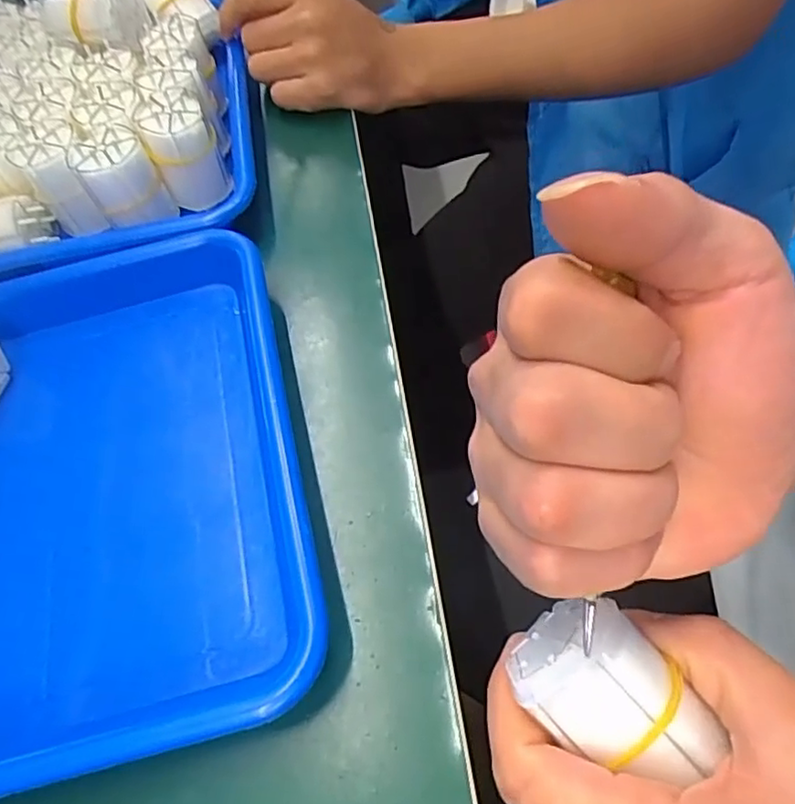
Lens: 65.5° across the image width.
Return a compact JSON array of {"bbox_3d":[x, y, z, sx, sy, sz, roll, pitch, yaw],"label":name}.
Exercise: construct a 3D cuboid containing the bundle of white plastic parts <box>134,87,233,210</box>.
[{"bbox_3d":[-0.123,-0.146,0.364,0.040,0.056,0.038,-24,60,-7],"label":"bundle of white plastic parts"}]

